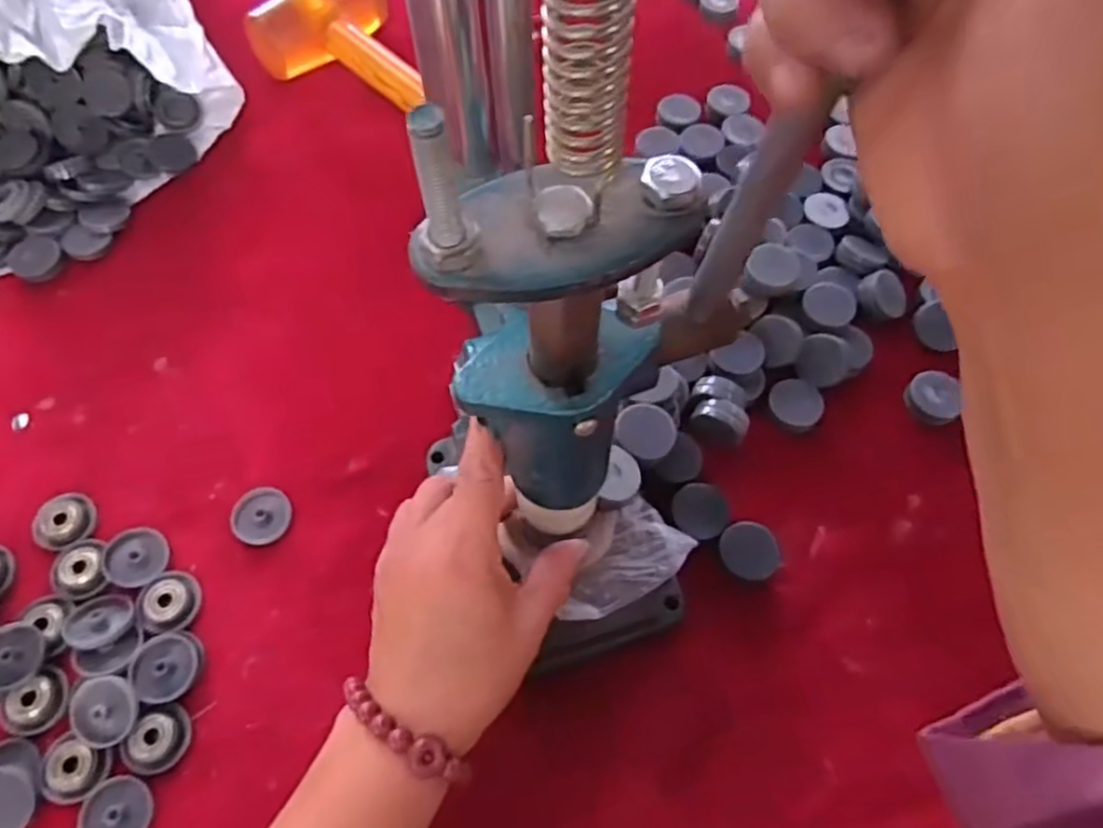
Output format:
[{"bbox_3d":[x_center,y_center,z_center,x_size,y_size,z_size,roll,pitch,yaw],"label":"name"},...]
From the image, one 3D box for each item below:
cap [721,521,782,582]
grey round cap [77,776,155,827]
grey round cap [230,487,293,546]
[{"bbox_3d":[0.112,0.077,0.404,0.033,0.005,0.030,0,65,1],"label":"cap"},{"bbox_3d":[-0.214,0.197,0.350,0.034,0.004,0.033,0,65,1],"label":"grey round cap"},{"bbox_3d":[-0.170,0.059,0.419,0.033,0.006,0.034,0,65,1],"label":"grey round cap"}]

